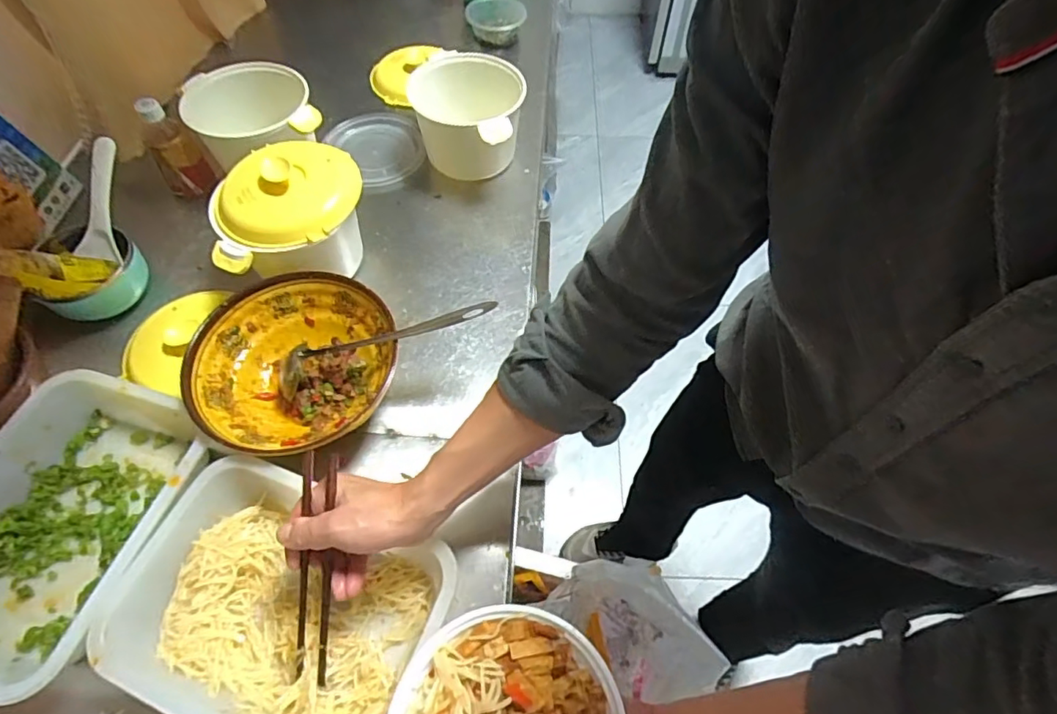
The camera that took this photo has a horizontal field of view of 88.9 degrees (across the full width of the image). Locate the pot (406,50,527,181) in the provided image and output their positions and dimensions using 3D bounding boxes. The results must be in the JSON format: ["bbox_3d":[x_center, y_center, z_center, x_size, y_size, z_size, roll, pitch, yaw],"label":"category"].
[{"bbox_3d":[-0.091,-0.354,0.823,0.172,0.121,0.199,-9,60,-6],"label":"pot"}]

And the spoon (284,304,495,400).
[{"bbox_3d":[-0.160,-0.020,0.597,0.258,0.031,0.047,-17,60,7],"label":"spoon"}]

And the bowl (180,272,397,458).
[{"bbox_3d":[-0.265,0.014,0.626,0.203,0.085,0.217,1,59,-1],"label":"bowl"}]

